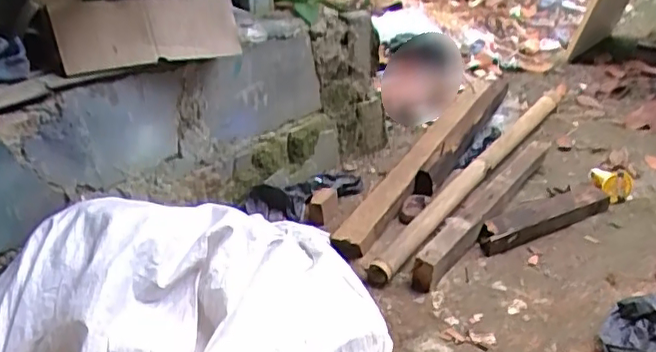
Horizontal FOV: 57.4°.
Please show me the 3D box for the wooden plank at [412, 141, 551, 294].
[{"bbox_3d":[0.353,0.056,1.334,0.081,0.063,0.643,21,34,30],"label":"wooden plank"}]

